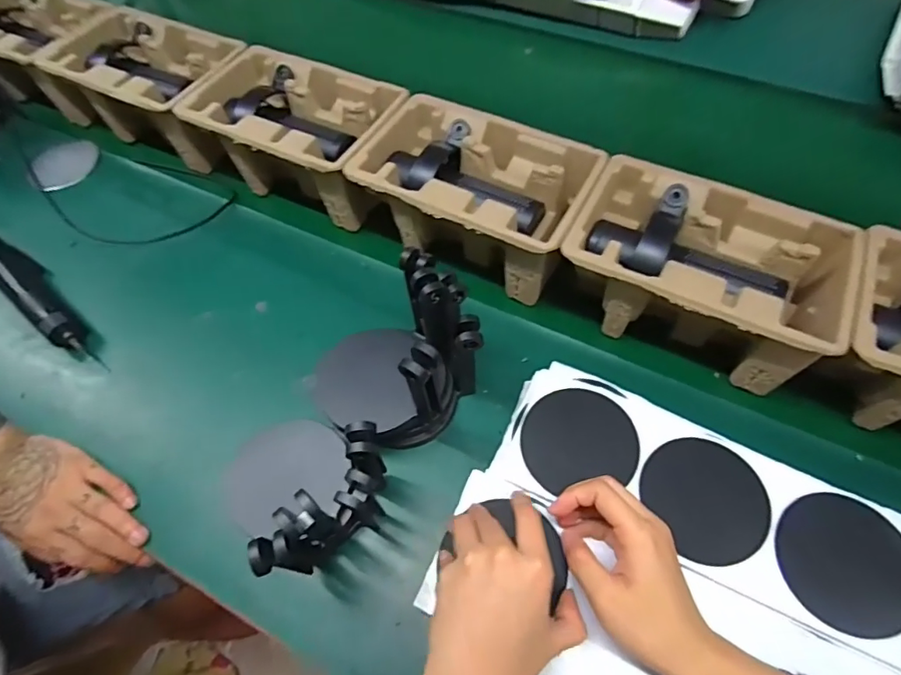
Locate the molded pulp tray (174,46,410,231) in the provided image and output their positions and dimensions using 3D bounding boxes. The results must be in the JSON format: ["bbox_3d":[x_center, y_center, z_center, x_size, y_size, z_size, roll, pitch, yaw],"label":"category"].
[{"bbox_3d":[-0.180,-0.234,0.606,0.231,0.106,0.148,23,61,10],"label":"molded pulp tray"}]

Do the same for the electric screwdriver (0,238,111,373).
[{"bbox_3d":[-0.443,-0.048,0.550,0.230,0.036,0.041,36,64,17],"label":"electric screwdriver"}]

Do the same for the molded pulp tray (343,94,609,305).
[{"bbox_3d":[0.016,-0.148,0.547,0.240,0.112,0.142,27,62,12],"label":"molded pulp tray"}]

